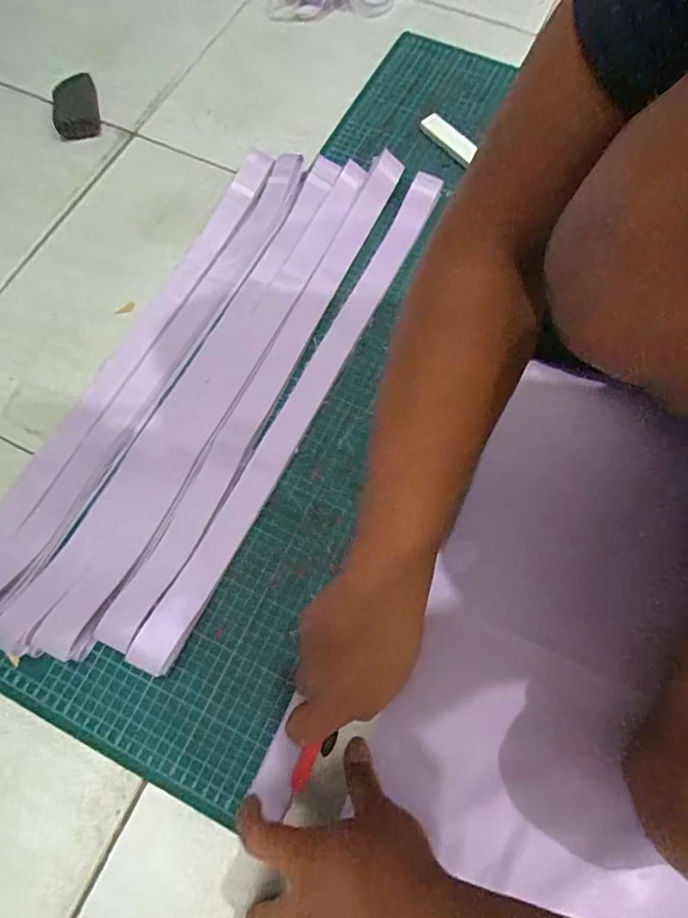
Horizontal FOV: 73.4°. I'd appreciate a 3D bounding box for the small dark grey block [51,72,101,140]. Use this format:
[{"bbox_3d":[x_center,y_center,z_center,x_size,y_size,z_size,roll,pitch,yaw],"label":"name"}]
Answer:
[{"bbox_3d":[-0.335,-0.441,0.577,0.050,0.018,0.084,-12,73,-5],"label":"small dark grey block"}]

